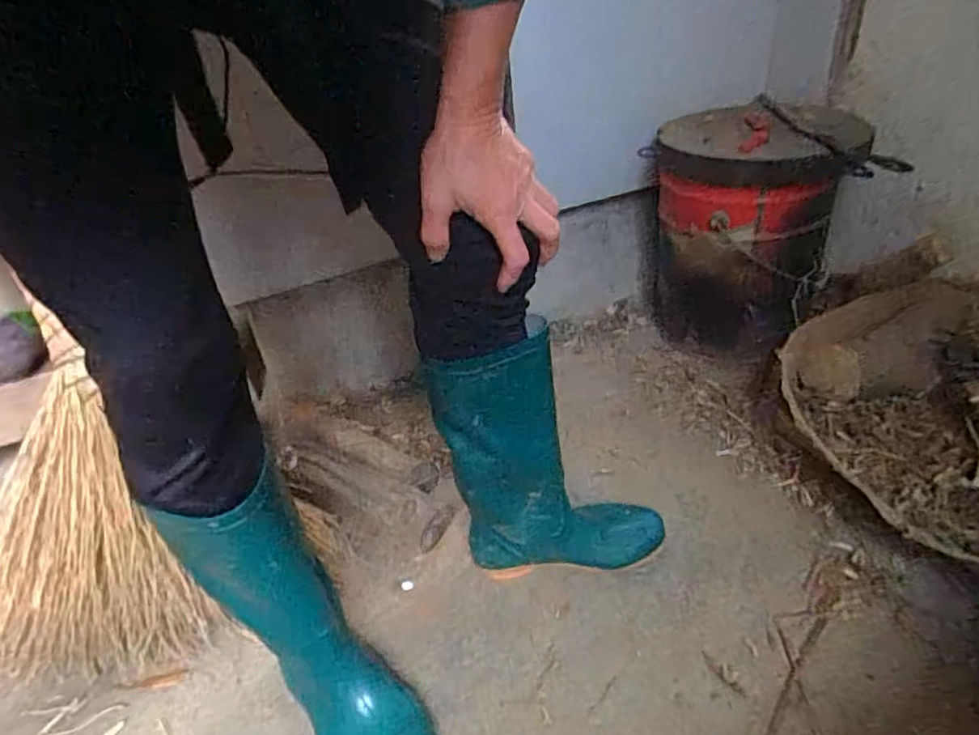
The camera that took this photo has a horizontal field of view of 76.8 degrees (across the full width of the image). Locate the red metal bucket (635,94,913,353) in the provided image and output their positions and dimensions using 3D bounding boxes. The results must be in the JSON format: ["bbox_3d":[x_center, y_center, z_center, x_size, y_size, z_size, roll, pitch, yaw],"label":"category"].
[{"bbox_3d":[0.432,-0.224,1.076,0.295,0.383,0.340,-4,32,5],"label":"red metal bucket"}]

